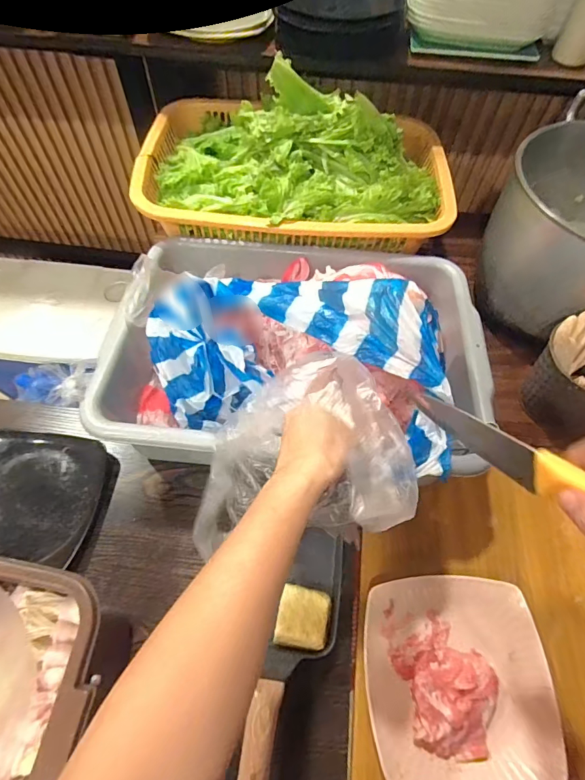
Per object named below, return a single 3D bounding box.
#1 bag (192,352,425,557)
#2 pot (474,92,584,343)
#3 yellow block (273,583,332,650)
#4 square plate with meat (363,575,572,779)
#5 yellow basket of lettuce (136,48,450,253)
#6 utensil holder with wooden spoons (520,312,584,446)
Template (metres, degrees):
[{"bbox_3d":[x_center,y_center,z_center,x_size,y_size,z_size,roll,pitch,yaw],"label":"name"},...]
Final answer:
[{"bbox_3d":[0.010,0.068,0.411,0.195,0.160,0.149,3,60,0],"label":"bag"},{"bbox_3d":[0.492,-0.269,0.680,0.316,0.227,0.342,1,60,-1],"label":"pot"},{"bbox_3d":[0.016,0.282,0.516,0.058,0.028,0.064,11,60,5],"label":"yellow block"},{"bbox_3d":[0.195,0.334,0.487,0.211,0.035,0.208,-3,60,-3],"label":"square plate with meat"},{"bbox_3d":[0.006,-0.399,0.695,0.525,0.160,0.325,6,60,2],"label":"yellow basket of lettuce"},{"bbox_3d":[0.444,-0.012,0.652,0.123,0.180,0.143,-31,65,-17],"label":"utensil holder with wooden spoons"}]

